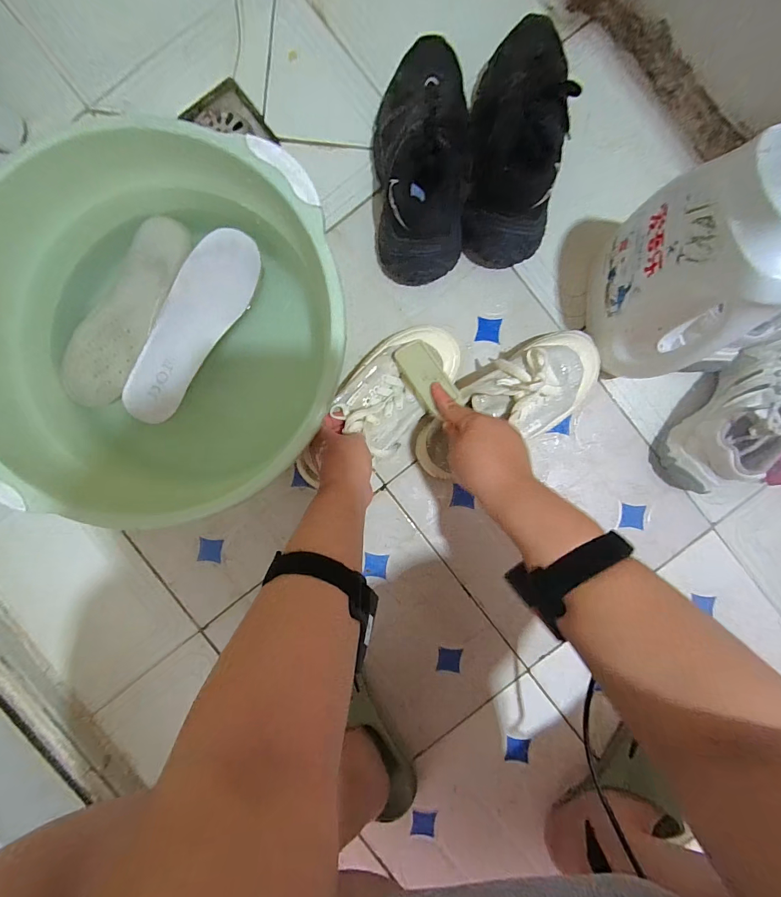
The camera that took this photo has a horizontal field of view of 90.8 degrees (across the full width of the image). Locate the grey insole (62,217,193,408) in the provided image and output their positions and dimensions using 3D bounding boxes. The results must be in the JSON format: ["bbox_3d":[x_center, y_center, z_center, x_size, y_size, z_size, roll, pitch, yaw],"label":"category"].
[{"bbox_3d":[-0.292,-0.150,0.428,0.067,0.017,0.220,31,94,-7],"label":"grey insole"}]

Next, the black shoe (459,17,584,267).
[{"bbox_3d":[0.145,-0.348,0.438,0.120,0.105,0.250,6,91,0],"label":"black shoe"}]

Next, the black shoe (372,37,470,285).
[{"bbox_3d":[0.031,-0.324,0.440,0.096,0.104,0.249,-3,91,0],"label":"black shoe"}]

